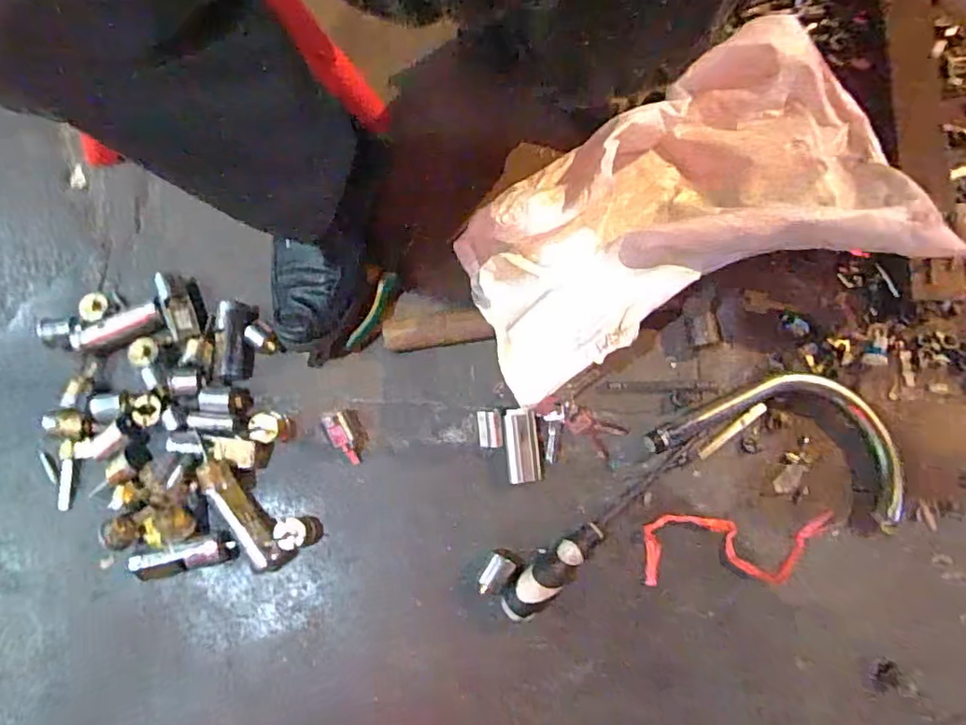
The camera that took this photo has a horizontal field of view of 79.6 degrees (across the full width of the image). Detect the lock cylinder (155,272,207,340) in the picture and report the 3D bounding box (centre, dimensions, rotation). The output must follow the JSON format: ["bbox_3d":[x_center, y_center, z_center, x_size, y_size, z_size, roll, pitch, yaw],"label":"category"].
[{"bbox_3d":[-0.305,-0.055,0.589,0.031,0.032,0.074,-20,74,-4],"label":"lock cylinder"}]

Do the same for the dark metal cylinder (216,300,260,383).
[{"bbox_3d":[-0.247,-0.021,0.582,0.036,0.031,0.079,-10,73,-1],"label":"dark metal cylinder"}]

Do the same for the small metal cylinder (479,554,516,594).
[{"bbox_3d":[0.012,0.196,0.535,0.023,0.021,0.036,30,77,10],"label":"small metal cylinder"}]

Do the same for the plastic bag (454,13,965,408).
[{"bbox_3d":[0.224,-0.147,0.584,0.502,0.104,0.279,-31,78,-15],"label":"plastic bag"}]

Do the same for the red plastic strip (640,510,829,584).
[{"bbox_3d":[0.248,0.178,0.558,0.187,0.019,0.063,-1,77,1],"label":"red plastic strip"}]

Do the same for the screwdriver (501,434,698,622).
[{"bbox_3d":[0.110,0.147,0.541,0.236,0.039,0.034,-42,76,-10],"label":"screwdriver"}]

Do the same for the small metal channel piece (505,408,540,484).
[{"bbox_3d":[0.038,0.082,0.564,0.031,0.027,0.069,-4,73,1],"label":"small metal channel piece"}]

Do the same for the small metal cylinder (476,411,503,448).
[{"bbox_3d":[0.007,0.066,0.569,0.022,0.015,0.036,-4,77,0],"label":"small metal cylinder"}]

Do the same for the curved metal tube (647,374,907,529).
[{"bbox_3d":[0.301,0.063,0.574,0.269,0.041,0.128,16,76,4],"label":"curved metal tube"}]

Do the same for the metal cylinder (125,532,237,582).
[{"bbox_3d":[-0.273,0.178,0.530,0.094,0.029,0.026,-13,77,-2],"label":"metal cylinder"}]

